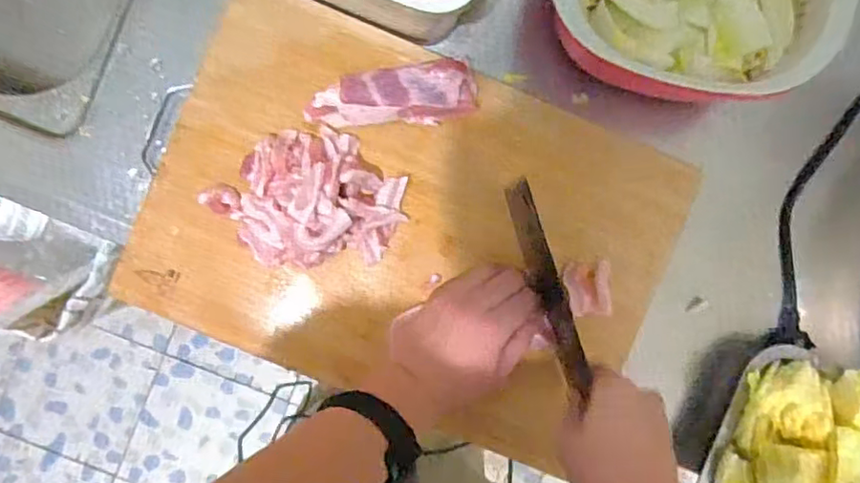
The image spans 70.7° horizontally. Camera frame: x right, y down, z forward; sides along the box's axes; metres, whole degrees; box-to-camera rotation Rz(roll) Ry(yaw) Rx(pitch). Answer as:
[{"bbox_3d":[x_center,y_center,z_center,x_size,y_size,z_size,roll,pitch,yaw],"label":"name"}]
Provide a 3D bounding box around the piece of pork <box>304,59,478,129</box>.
[{"bbox_3d":[-0.035,-0.131,0.560,0.155,0.050,0.051,-9,92,-2],"label":"piece of pork"}]

